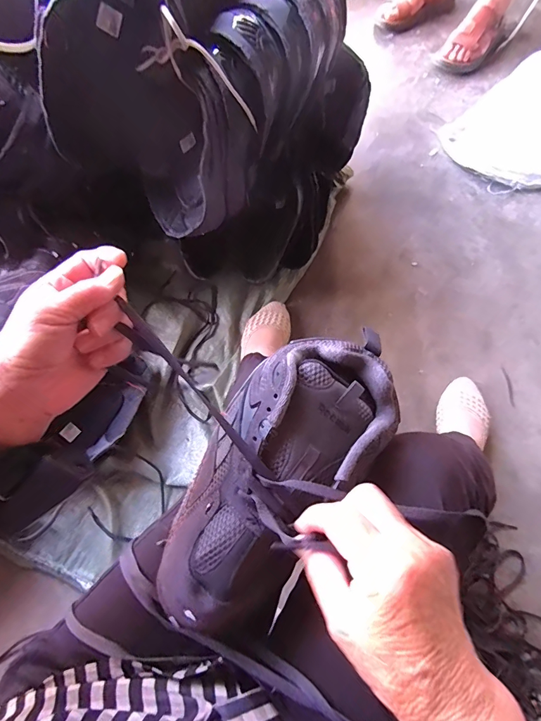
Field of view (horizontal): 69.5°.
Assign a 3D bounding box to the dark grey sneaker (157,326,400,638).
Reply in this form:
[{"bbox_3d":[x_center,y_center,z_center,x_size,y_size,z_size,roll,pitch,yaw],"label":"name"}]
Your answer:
[{"bbox_3d":[0.003,0.088,0.309,0.110,0.121,0.250,34,88,13],"label":"dark grey sneaker"}]

